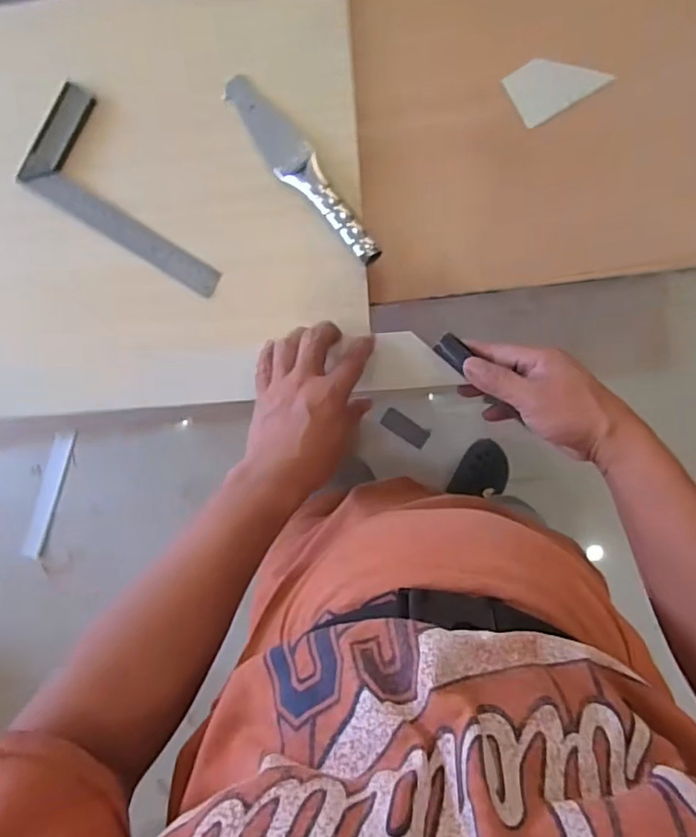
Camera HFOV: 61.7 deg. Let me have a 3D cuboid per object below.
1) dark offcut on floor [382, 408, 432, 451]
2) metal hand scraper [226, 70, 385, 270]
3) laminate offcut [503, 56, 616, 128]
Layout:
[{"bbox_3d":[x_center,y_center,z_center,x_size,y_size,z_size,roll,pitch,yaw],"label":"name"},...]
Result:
[{"bbox_3d":[0.128,0.022,1.297,0.110,0.009,0.048,29,96,3],"label":"dark offcut on floor"},{"bbox_3d":[-0.040,-0.212,0.496,0.036,0.015,0.200,-36,90,7],"label":"metal hand scraper"},{"bbox_3d":[0.178,-0.289,0.498,0.076,0.007,0.047,-28,94,3],"label":"laminate offcut"}]

